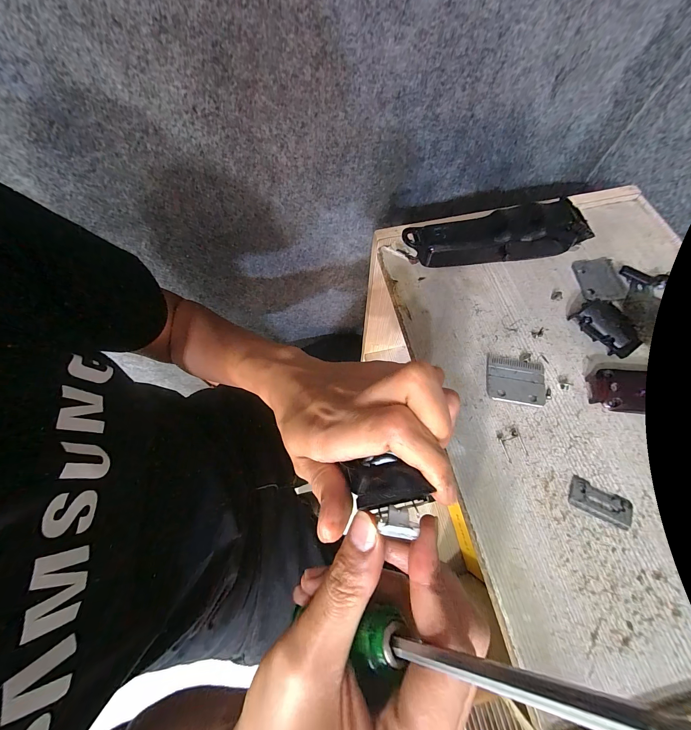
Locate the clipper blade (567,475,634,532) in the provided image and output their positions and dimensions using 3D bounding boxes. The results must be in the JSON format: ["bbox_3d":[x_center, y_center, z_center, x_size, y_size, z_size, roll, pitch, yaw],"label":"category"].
[{"bbox_3d":[0.185,0.100,0.209,0.040,0.004,0.022,26,70,10],"label":"clipper blade"}]

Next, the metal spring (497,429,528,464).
[{"bbox_3d":[0.131,0.062,0.226,0.017,0.004,0.022,-15,68,-6],"label":"metal spring"}]

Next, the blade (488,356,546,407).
[{"bbox_3d":[0.144,0.013,0.246,0.045,0.004,0.040,12,68,4],"label":"blade"}]

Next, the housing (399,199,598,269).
[{"bbox_3d":[0.139,-0.117,0.273,0.164,0.052,0.027,-7,68,-3],"label":"housing"}]

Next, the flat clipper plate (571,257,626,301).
[{"bbox_3d":[0.246,-0.084,0.281,0.035,0.004,0.050,1,68,0],"label":"flat clipper plate"}]

